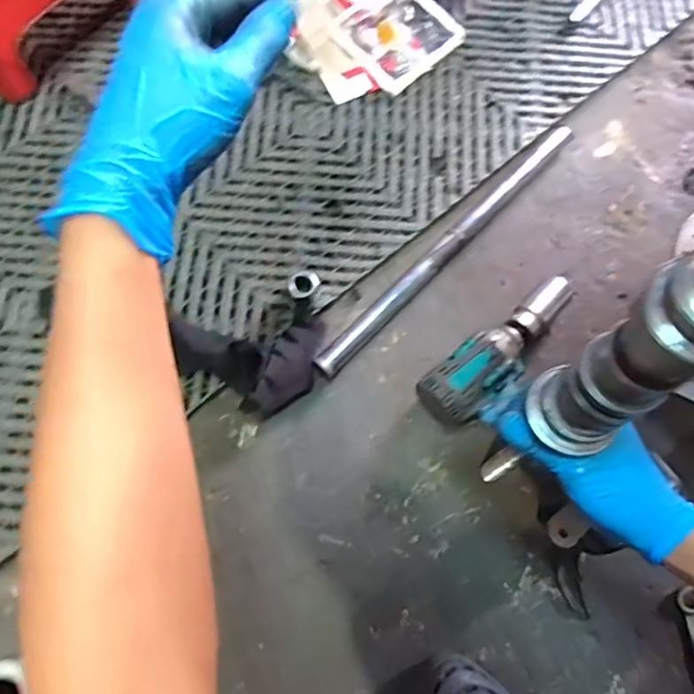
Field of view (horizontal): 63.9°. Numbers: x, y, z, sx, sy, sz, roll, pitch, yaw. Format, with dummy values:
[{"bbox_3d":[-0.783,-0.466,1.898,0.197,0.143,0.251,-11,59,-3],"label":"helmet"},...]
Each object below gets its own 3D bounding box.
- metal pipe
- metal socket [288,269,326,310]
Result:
[{"bbox_3d":[0.125,-0.124,0.662,0.026,0.028,0.433,43,76,11],"label":"metal pipe"},{"bbox_3d":[-0.046,-0.063,0.627,0.038,0.038,0.035,0,72,-1],"label":"metal socket"}]

